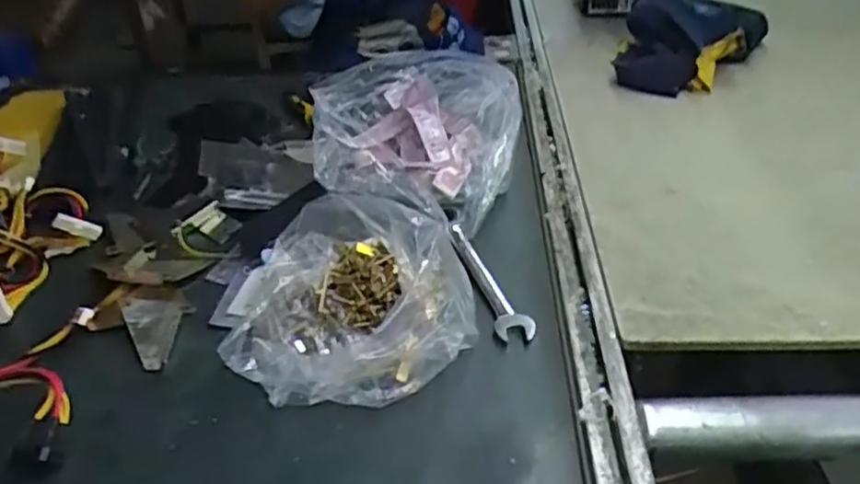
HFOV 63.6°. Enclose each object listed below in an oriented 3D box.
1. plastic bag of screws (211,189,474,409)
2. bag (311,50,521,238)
[{"bbox_3d":[-0.061,0.042,0.567,0.188,0.091,0.178,-4,37,-1],"label":"plastic bag of screws"},{"bbox_3d":[-0.015,-0.095,0.733,0.214,0.137,0.170,-3,37,2],"label":"bag"}]

